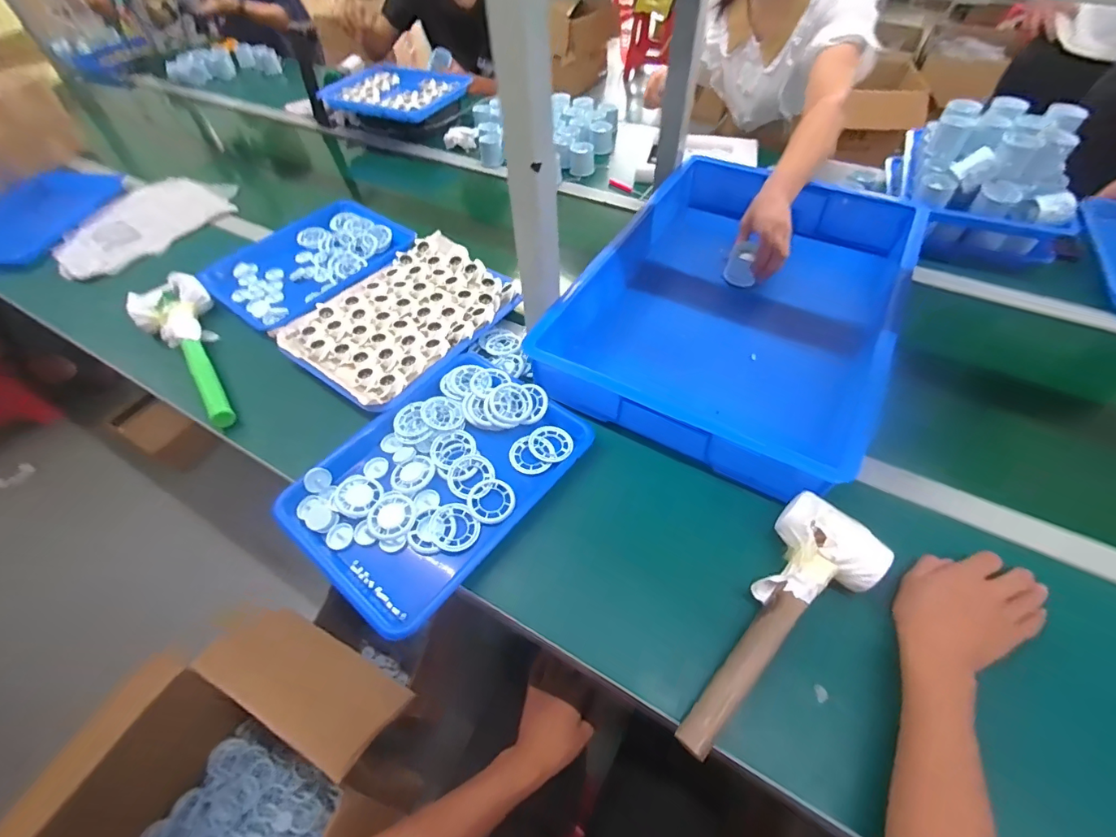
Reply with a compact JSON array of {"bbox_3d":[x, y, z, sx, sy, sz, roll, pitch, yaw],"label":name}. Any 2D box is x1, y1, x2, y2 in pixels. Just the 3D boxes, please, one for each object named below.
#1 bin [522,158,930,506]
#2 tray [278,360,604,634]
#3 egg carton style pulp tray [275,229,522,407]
[{"bbox_3d":[0.278,-0.189,0.731,0.405,0.095,0.584,24,57,21],"label":"bin"},{"bbox_3d":[-0.145,0.067,0.597,0.245,0.040,0.332,32,60,25],"label":"tray"},{"bbox_3d":[-0.244,-0.167,0.764,0.246,0.032,0.324,33,60,25],"label":"egg carton style pulp tray"}]

